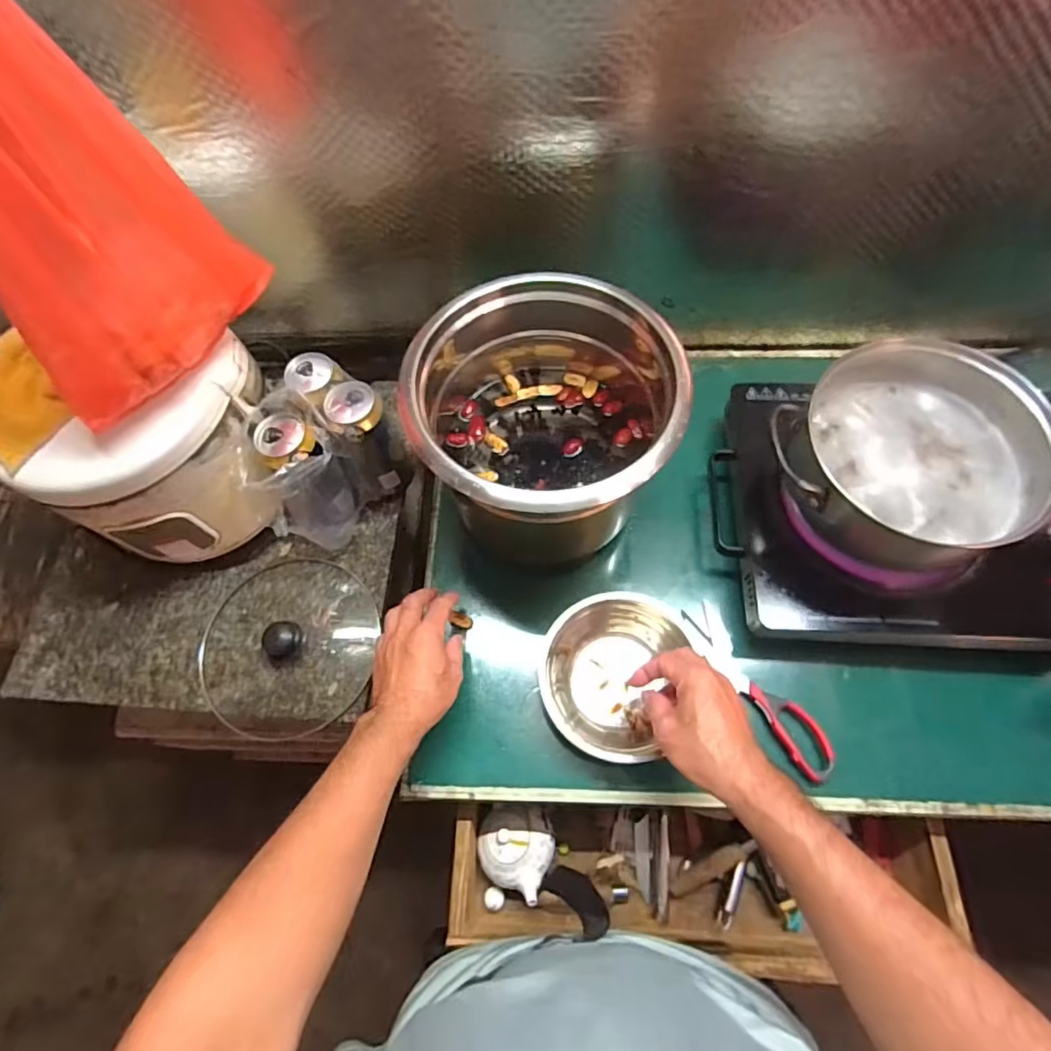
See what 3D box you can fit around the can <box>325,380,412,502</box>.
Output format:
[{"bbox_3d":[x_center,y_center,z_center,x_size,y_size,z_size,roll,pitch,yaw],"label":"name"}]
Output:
[{"bbox_3d":[-0.188,-0.093,0.675,0.069,0.160,0.065,-33,69,-12],"label":"can"}]

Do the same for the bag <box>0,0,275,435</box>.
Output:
[{"bbox_3d":[-0.319,-0.228,0.380,0.036,0.319,0.191,27,70,13],"label":"bag"}]

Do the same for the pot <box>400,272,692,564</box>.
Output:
[{"bbox_3d":[0.016,-0.112,0.610,0.255,0.203,0.267,-1,66,2],"label":"pot"}]

